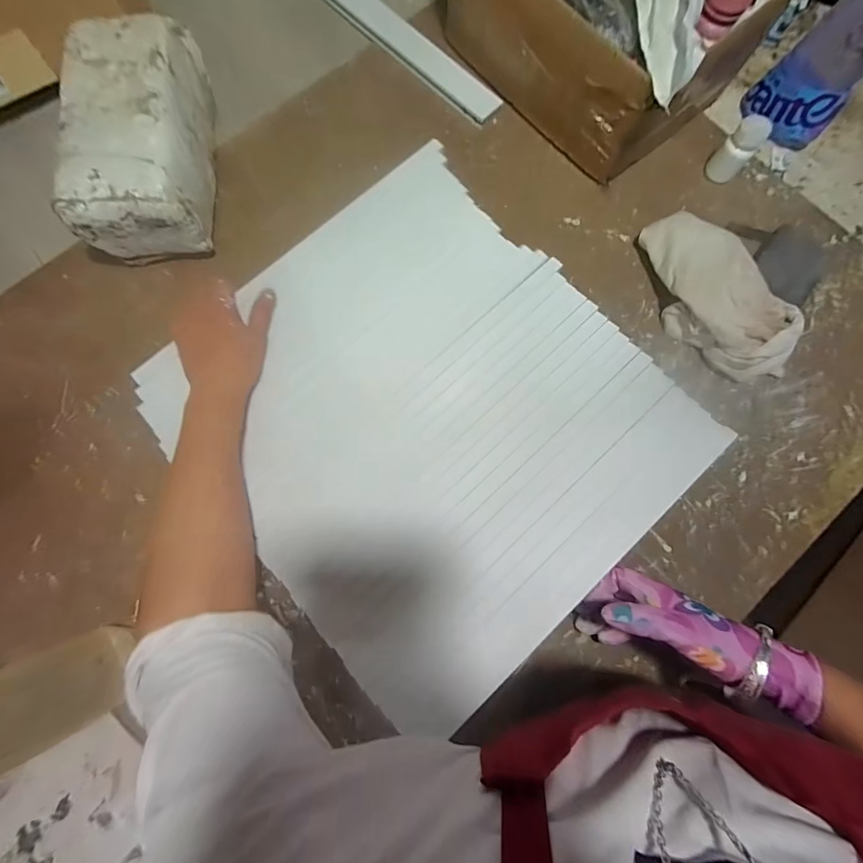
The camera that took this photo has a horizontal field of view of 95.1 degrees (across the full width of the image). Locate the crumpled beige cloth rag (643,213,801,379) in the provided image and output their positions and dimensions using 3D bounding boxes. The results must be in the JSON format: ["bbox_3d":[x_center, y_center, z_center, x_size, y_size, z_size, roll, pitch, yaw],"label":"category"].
[{"bbox_3d":[0.318,-0.152,0.442,0.091,0.067,0.212,-38,82,-7],"label":"crumpled beige cloth rag"}]

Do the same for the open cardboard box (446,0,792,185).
[{"bbox_3d":[0.212,-0.505,0.465,0.252,0.144,0.315,-40,83,-8],"label":"open cardboard box"}]

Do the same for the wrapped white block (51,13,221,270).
[{"bbox_3d":[-0.311,-0.316,0.437,0.110,0.111,0.234,-3,80,-2],"label":"wrapped white block"}]

